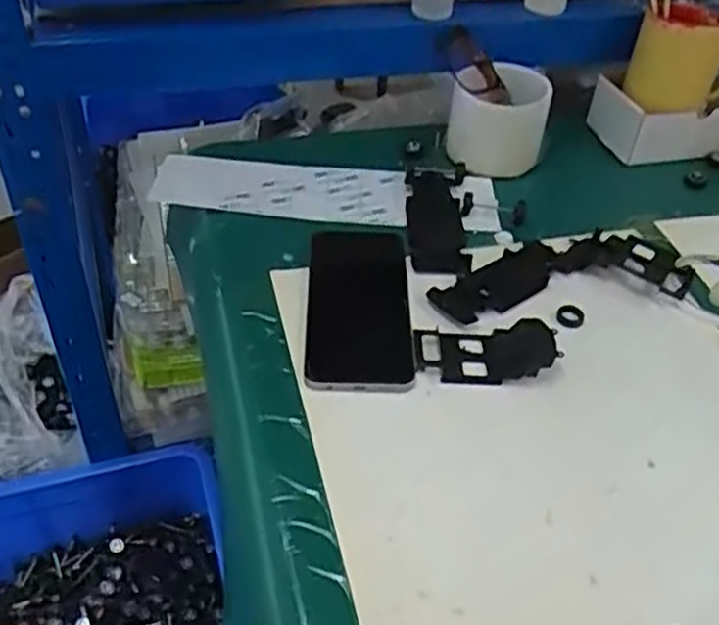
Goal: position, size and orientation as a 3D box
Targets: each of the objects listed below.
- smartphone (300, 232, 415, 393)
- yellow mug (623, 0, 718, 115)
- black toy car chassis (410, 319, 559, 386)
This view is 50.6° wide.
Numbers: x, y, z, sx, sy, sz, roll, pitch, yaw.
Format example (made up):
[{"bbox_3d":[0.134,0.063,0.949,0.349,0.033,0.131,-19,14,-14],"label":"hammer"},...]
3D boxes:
[{"bbox_3d":[-0.001,-0.009,0.559,0.074,0.008,0.173,2,44,-3],"label":"smartphone"},{"bbox_3d":[0.304,-0.238,0.715,0.108,0.077,0.074,-27,52,-29],"label":"yellow mug"},{"bbox_3d":[0.085,0.023,0.522,0.093,0.022,0.048,1,44,-4],"label":"black toy car chassis"}]

